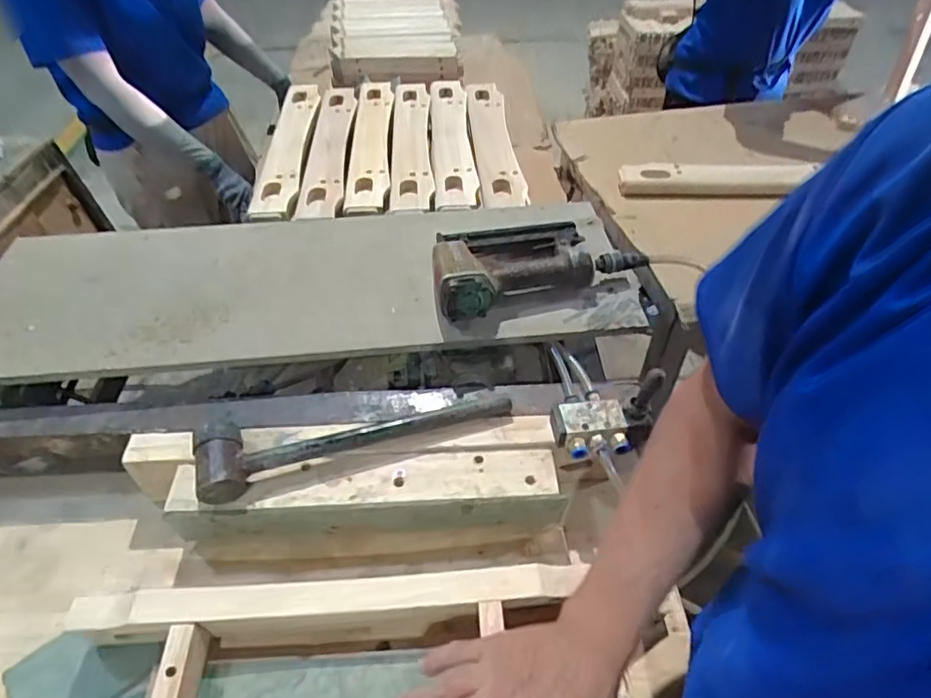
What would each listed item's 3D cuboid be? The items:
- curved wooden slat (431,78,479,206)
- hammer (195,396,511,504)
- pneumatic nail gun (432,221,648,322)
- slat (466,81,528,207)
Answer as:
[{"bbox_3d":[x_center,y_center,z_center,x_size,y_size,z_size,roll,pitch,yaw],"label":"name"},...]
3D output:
[{"bbox_3d":[-0.028,-0.426,1.161,0.074,0.020,0.555,-2,45,-2],"label":"curved wooden slat"},{"bbox_3d":[-0.119,0.082,0.633,0.315,0.040,0.067,-15,47,-14],"label":"hammer"},{"bbox_3d":[0.078,-0.119,0.756,0.268,0.063,0.141,-15,47,-14],"label":"pneumatic nail gun"},{"bbox_3d":[0.053,-0.395,1.122,0.077,0.038,0.472,-3,45,-3],"label":"slat"}]

